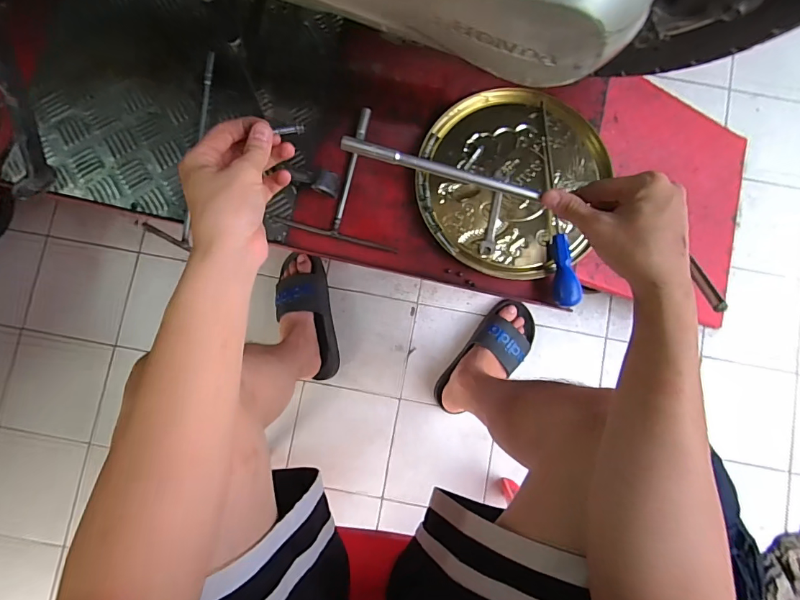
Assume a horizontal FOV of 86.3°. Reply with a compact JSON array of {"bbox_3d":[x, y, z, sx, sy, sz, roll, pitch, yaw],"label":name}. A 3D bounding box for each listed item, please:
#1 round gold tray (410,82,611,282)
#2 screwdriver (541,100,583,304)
[{"bbox_3d":[0.150,-0.165,0.581,0.237,0.018,0.253,0,85,0],"label":"round gold tray"},{"bbox_3d":[0.210,-0.131,0.567,0.028,0.028,0.281,-2,80,0],"label":"screwdriver"}]

